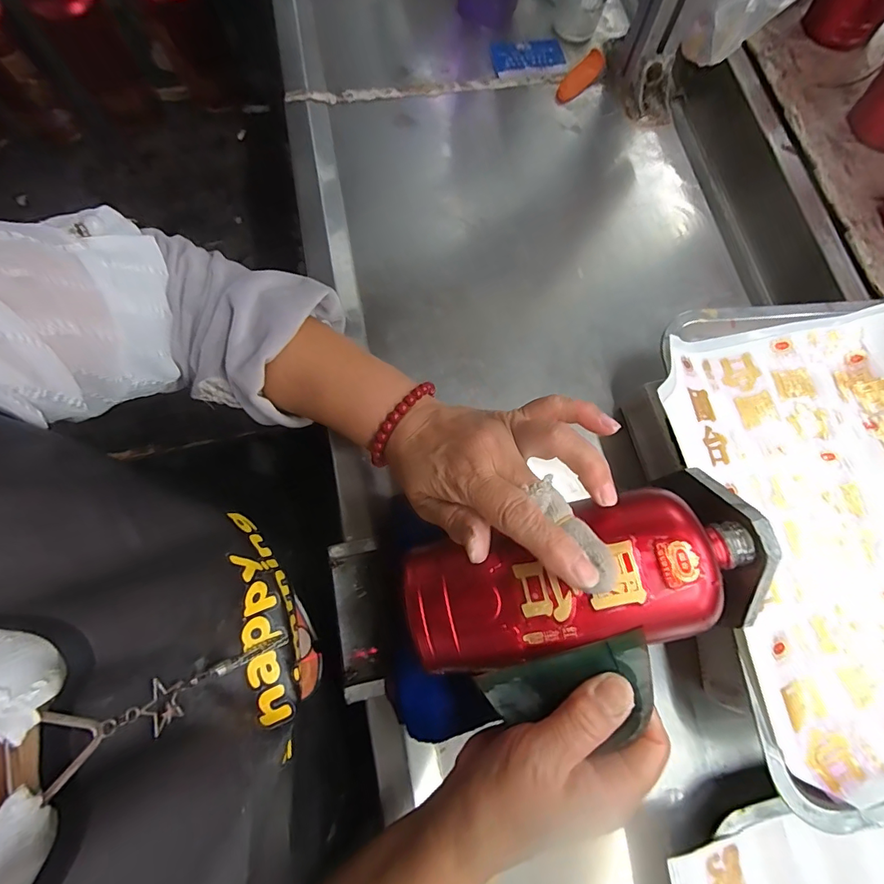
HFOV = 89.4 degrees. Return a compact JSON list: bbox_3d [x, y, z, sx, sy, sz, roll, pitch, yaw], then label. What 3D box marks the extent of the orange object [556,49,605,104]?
[{"bbox_3d":[0.145,-0.381,0.470,0.023,0.052,0.012,2,68,-44],"label":"orange object"}]

